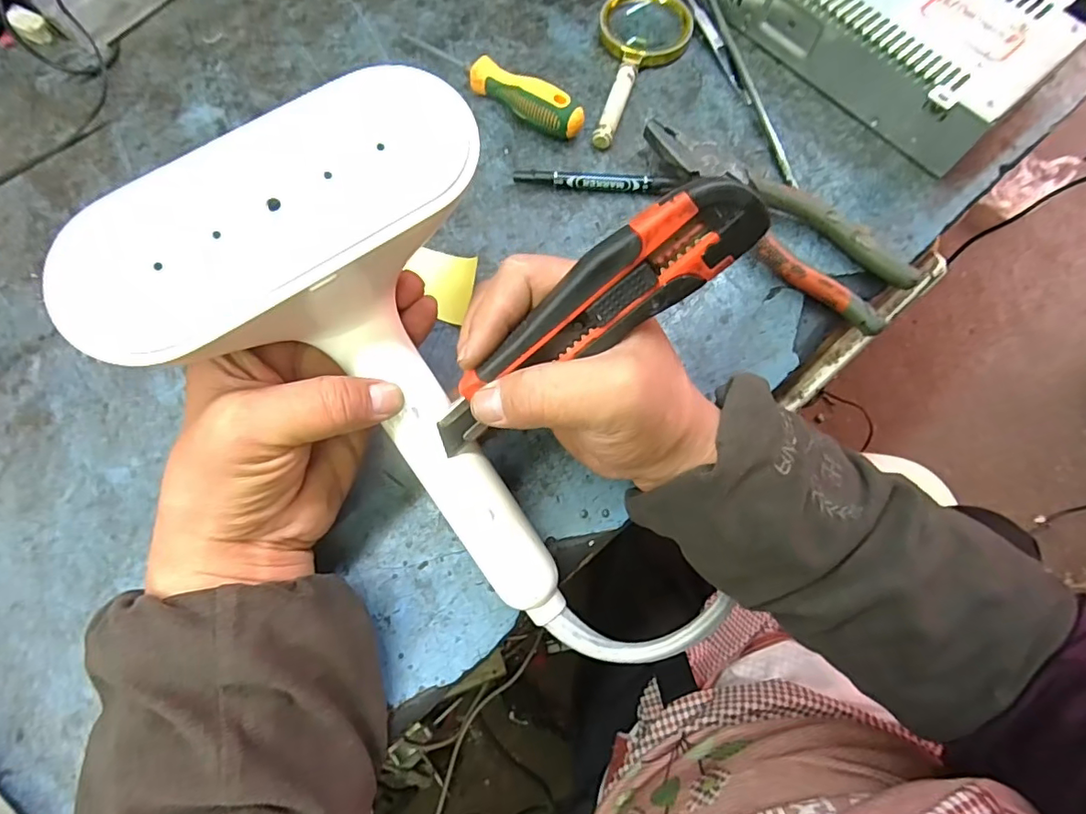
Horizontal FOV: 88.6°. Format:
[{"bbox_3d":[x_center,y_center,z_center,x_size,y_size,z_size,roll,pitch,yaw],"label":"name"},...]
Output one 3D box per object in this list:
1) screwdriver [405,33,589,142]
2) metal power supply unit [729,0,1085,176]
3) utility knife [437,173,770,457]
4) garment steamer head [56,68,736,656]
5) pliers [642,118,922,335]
[{"bbox_3d":[-0.033,-0.222,0.389,0.134,0.031,0.023,33,76,10],"label":"screwdriver"},{"bbox_3d":[0.247,-0.277,0.395,0.133,0.051,0.208,-40,77,-11],"label":"metal power supply unit"},{"bbox_3d":[0.014,-0.039,0.239,0.163,0.020,0.037,-35,117,16],"label":"utility knife"},{"bbox_3d":[-0.068,0.021,0.252,0.180,0.061,0.298,-19,110,-15],"label":"garment steamer head"},{"bbox_3d":[0.146,-0.124,0.363,0.193,0.025,0.062,35,76,10],"label":"pliers"}]

